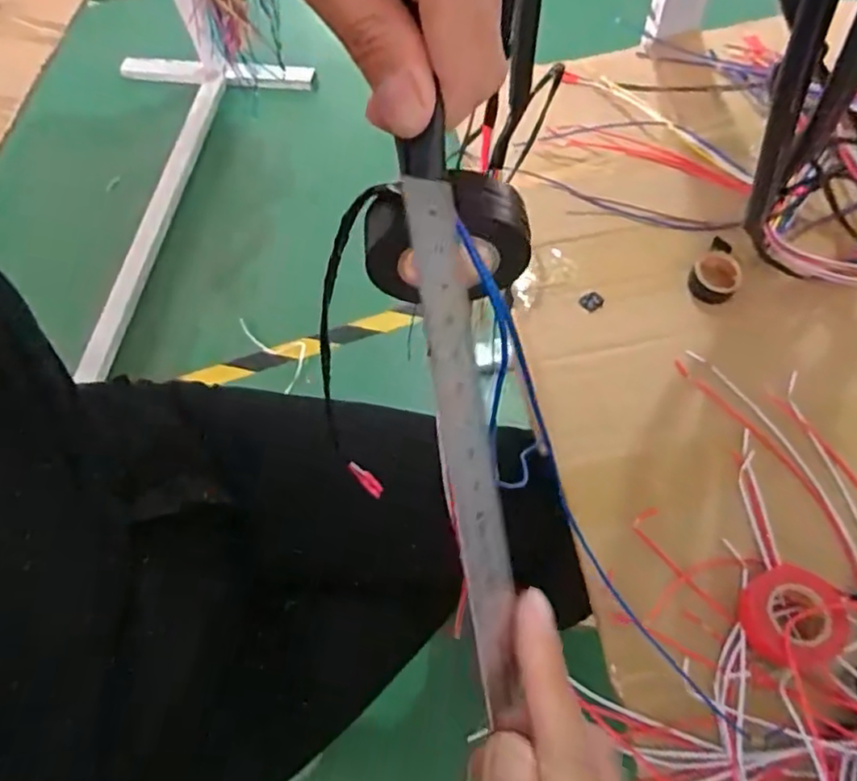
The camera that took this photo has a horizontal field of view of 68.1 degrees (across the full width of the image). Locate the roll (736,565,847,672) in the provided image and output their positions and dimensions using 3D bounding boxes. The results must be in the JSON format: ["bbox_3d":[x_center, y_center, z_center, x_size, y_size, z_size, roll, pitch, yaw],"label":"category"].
[{"bbox_3d":[0.231,0.144,0.402,0.061,0.026,0.061,-2,66,4],"label":"roll"}]

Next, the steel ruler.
[{"bbox_3d":[0.013,0.023,0.191,0.020,0.006,0.166,-17,101,-39],"label":"steel ruler"}]

